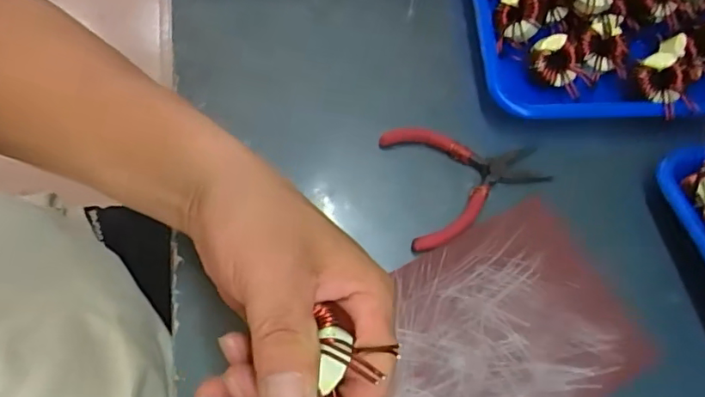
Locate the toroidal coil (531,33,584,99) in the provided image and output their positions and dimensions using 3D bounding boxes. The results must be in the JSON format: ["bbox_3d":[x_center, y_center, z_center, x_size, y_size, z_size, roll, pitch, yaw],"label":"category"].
[{"bbox_3d":[0.157,-0.106,0.420,0.042,0.012,0.037,27,90,-16],"label":"toroidal coil"}]

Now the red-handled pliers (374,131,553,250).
[{"bbox_3d":[0.084,-0.018,0.392,0.109,0.015,0.089,-13,67,-10],"label":"red-handled pliers"}]

